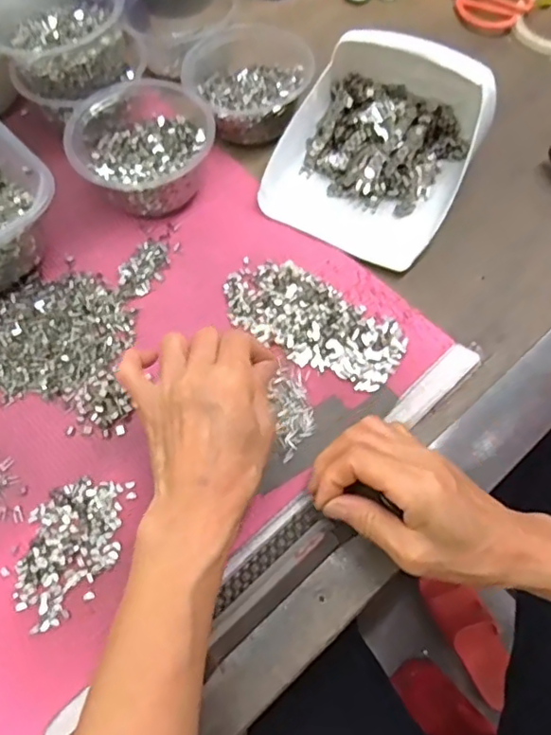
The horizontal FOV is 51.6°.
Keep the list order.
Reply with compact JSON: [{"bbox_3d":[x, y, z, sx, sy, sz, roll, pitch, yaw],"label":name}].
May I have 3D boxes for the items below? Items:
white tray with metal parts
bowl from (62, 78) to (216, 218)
[{"bbox_3d":[0.086,-0.191,0.474,0.155,0.083,0.177,27,68,14],"label":"white tray with metal parts"},{"bbox_3d":[-0.112,-0.189,0.479,0.112,0.061,0.119,-1,63,1],"label":"bowl"}]

